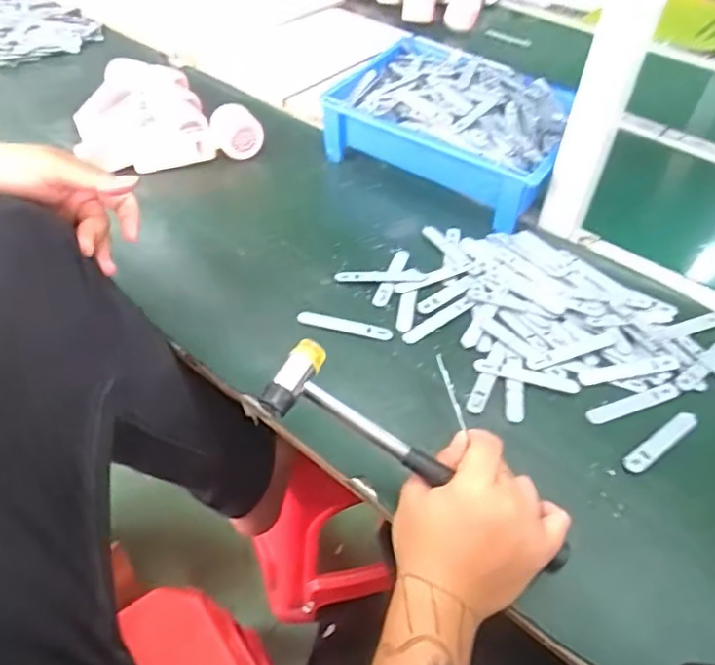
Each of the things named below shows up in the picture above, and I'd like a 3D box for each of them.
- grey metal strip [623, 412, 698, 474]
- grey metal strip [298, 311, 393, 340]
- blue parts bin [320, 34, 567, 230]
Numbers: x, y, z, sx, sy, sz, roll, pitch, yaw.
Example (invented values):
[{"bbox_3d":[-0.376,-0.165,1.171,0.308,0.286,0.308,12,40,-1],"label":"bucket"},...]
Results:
[{"bbox_3d":[0.265,0.094,0.503,0.094,0.006,0.016,-26,54,-25],"label":"grey metal strip"},{"bbox_3d":[-0.013,-0.007,0.584,0.097,0.005,0.015,14,48,9],"label":"grey metal strip"},{"bbox_3d":[0.127,-0.276,0.762,0.307,0.090,0.210,29,52,22],"label":"blue parts bin"}]

